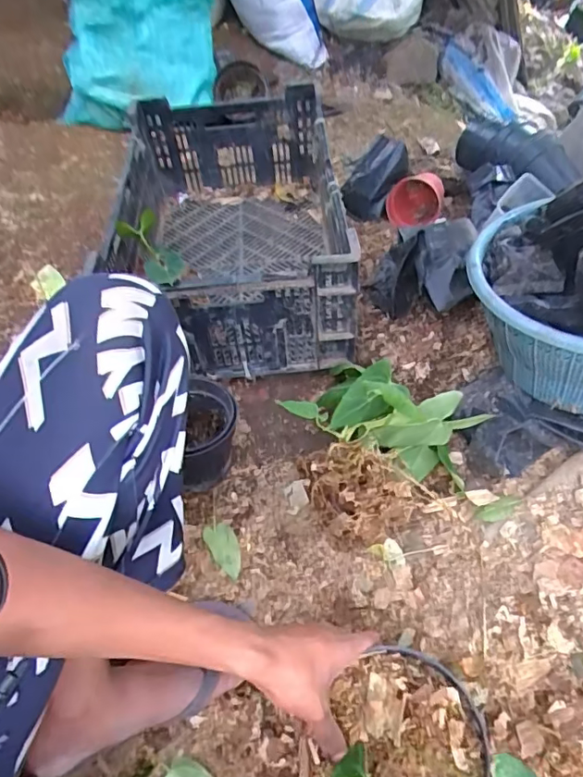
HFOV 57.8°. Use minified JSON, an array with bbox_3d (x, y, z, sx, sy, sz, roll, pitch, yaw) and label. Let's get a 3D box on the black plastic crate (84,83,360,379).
[{"bbox_3d":[-0.116,-0.335,1.036,0.389,0.229,0.633,-5,53,-1],"label":"black plastic crate"}]

